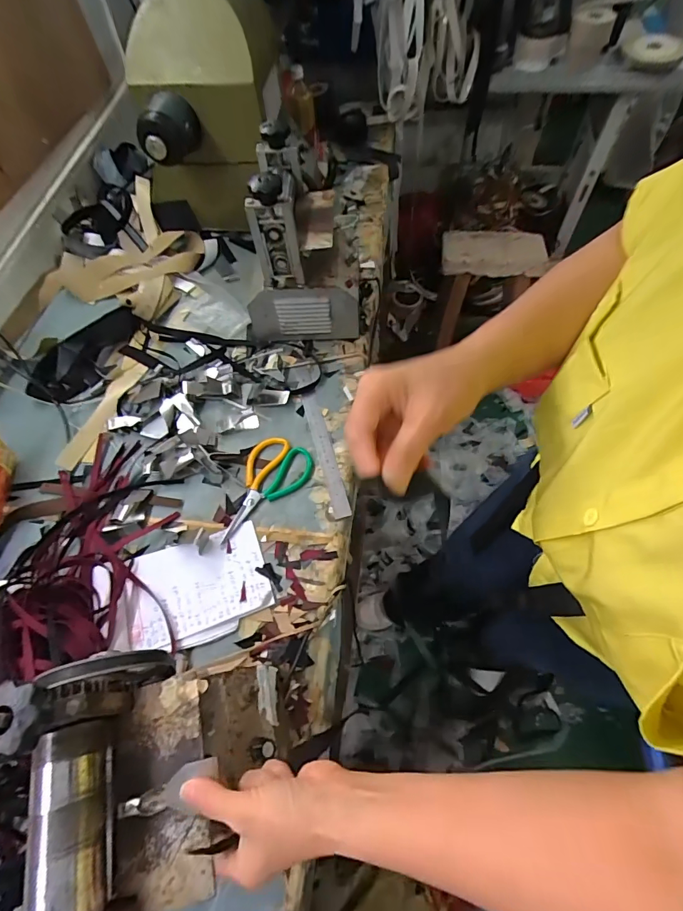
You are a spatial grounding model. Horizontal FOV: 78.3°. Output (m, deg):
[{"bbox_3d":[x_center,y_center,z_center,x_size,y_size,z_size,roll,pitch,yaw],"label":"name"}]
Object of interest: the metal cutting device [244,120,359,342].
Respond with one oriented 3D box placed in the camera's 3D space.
[{"bbox_3d":[-0.095,-0.359,0.731,0.180,0.292,0.184,-15,61,-6],"label":"metal cutting device"}]

